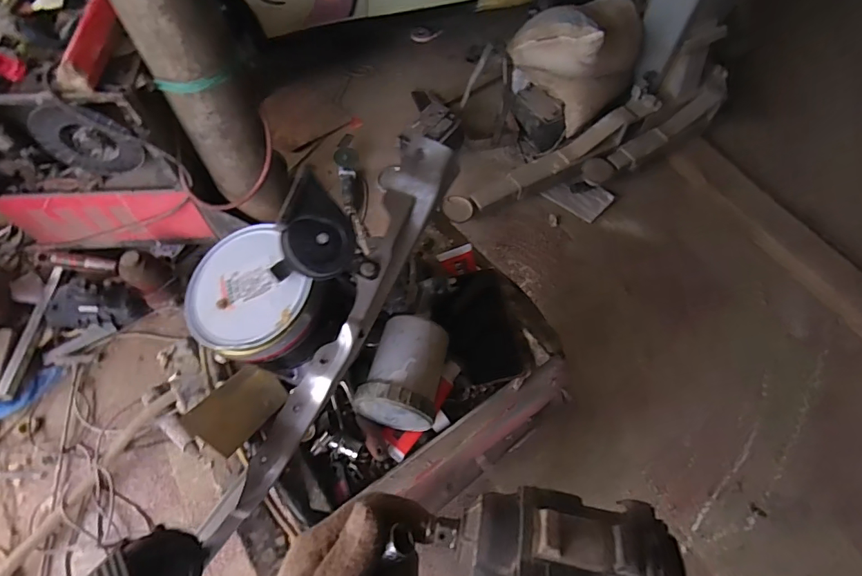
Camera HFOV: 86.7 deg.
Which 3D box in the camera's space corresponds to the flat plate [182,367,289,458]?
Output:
[{"bbox_3d":[-0.240,0.149,0.574,0.070,0.012,0.115,43,38,0],"label":"flat plate"}]

